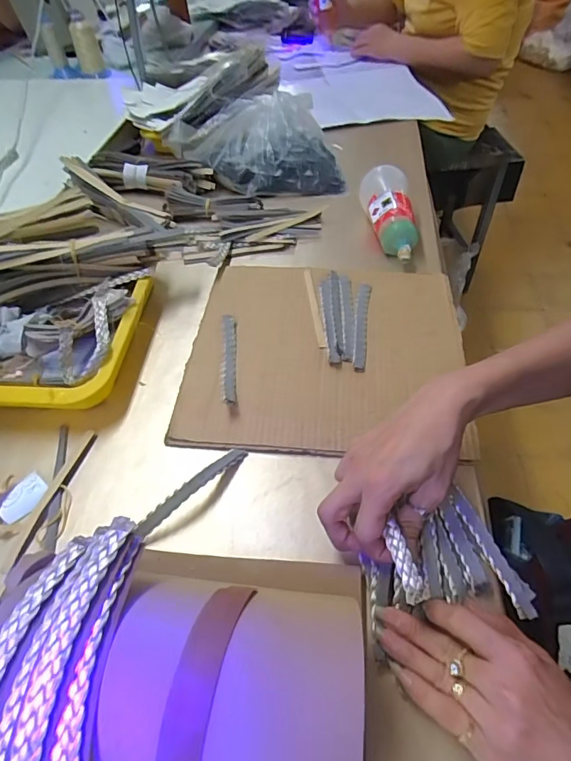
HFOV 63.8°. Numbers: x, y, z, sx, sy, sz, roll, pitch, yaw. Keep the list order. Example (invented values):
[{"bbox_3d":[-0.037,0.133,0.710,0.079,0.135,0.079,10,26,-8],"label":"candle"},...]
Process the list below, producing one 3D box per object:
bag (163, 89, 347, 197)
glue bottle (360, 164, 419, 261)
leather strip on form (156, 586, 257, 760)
[{"bbox_3d":[-0.051,-0.370,0.718,0.262,0.086,0.185,-7,49,-3],"label":"bag"},{"bbox_3d":[0.136,-0.212,0.595,0.060,0.061,0.142,-2,51,-1],"label":"glue bottle"},{"bbox_3d":[-0.040,0.143,0.227,0.021,0.030,0.087,10,50,11],"label":"leather strip on form"}]

